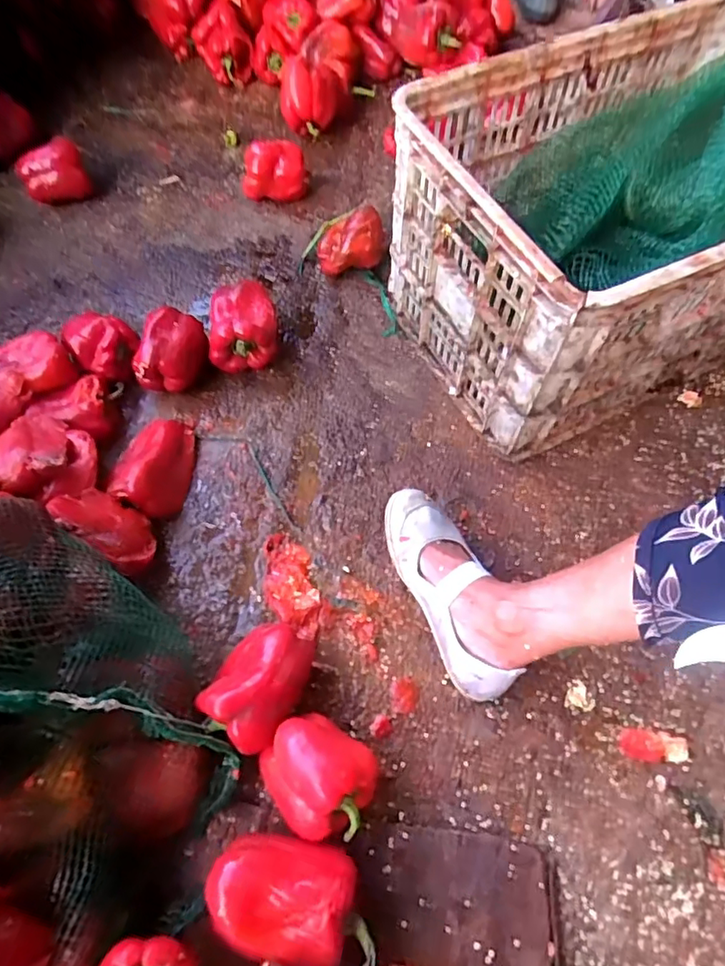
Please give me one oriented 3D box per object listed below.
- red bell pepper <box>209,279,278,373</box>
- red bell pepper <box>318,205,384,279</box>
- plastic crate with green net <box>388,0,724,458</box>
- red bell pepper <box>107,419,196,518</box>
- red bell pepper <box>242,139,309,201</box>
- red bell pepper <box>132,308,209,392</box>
[{"bbox_3d":[-0.161,-0.216,0.767,0.091,0.086,0.105,-4,62,-2],"label":"red bell pepper"},{"bbox_3d":[-0.018,-0.361,0.840,0.094,0.095,0.090,0,62,0],"label":"red bell pepper"},{"bbox_3d":[0.330,-0.312,0.706,0.516,0.311,0.333,-25,65,-12],"label":"plastic crate with green net"},{"bbox_3d":[-0.262,-0.024,0.688,0.090,0.058,0.135,2,62,1],"label":"red bell pepper"},{"bbox_3d":[-0.145,-0.520,0.917,0.110,0.094,0.073,-4,62,-2],"label":"red bell pepper"},{"bbox_3d":[-0.252,-0.173,0.748,0.078,0.082,0.097,10,63,5],"label":"red bell pepper"}]

